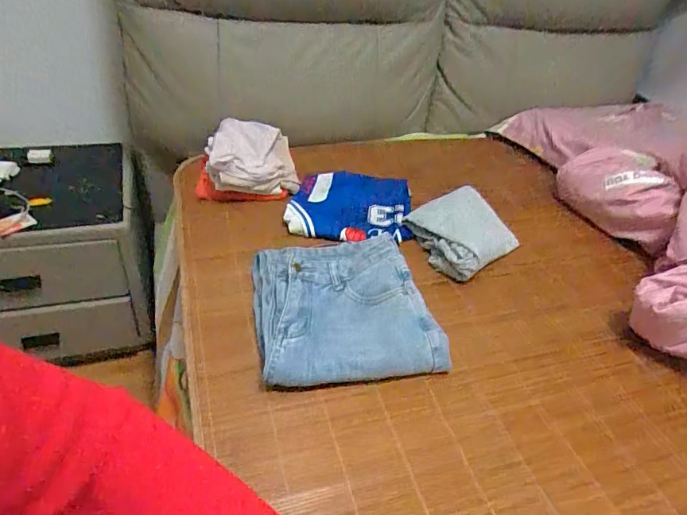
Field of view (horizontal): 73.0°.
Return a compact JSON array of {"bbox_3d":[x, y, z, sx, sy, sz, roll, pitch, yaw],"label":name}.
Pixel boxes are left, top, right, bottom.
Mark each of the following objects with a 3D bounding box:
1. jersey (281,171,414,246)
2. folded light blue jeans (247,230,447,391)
[{"bbox_3d":[0.013,-0.098,0.922,0.239,0.042,0.214,8,38,1],"label":"jersey"},{"bbox_3d":[-0.006,0.064,0.685,0.246,0.070,0.261,-4,40,-14],"label":"folded light blue jeans"}]

